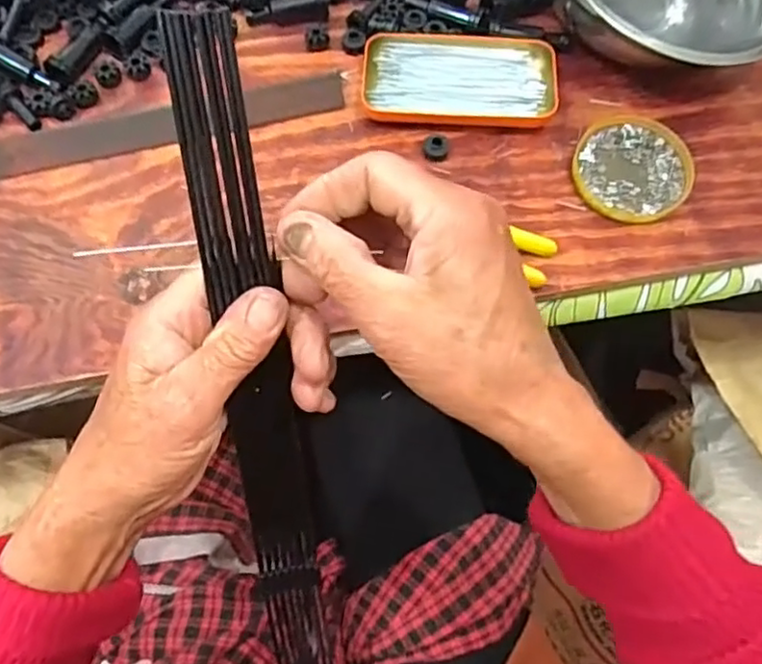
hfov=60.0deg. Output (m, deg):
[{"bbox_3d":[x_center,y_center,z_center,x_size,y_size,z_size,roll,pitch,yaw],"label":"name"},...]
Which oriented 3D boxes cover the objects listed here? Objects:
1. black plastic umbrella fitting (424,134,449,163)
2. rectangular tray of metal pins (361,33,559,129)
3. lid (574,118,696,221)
[{"bbox_3d":[0.041,-0.138,0.486,0.018,0.012,0.019,10,65,3],"label":"black plastic umbrella fitting"},{"bbox_3d":[0.060,-0.196,0.506,0.143,0.018,0.078,3,65,0],"label":"rectangular tray of metal pins"},{"bbox_3d":[0.185,-0.123,0.487,0.082,0.012,0.089,7,65,2],"label":"lid"}]

